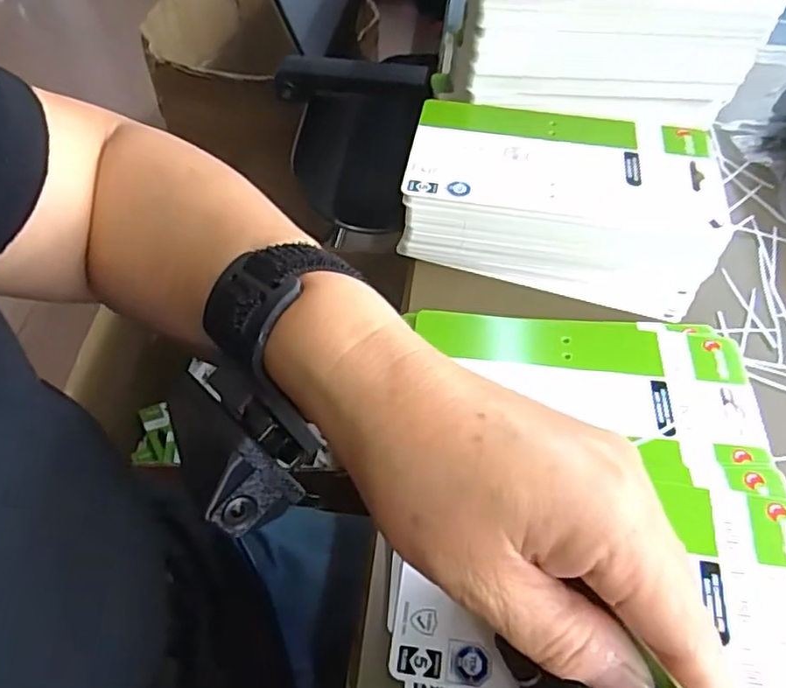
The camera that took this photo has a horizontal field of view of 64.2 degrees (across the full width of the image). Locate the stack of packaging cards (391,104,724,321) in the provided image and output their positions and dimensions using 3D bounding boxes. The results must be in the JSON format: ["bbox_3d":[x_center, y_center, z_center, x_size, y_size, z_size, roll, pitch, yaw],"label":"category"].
[{"bbox_3d":[0.101,-0.091,0.396,0.183,0.061,0.108,10,51,7],"label":"stack of packaging cards"}]

